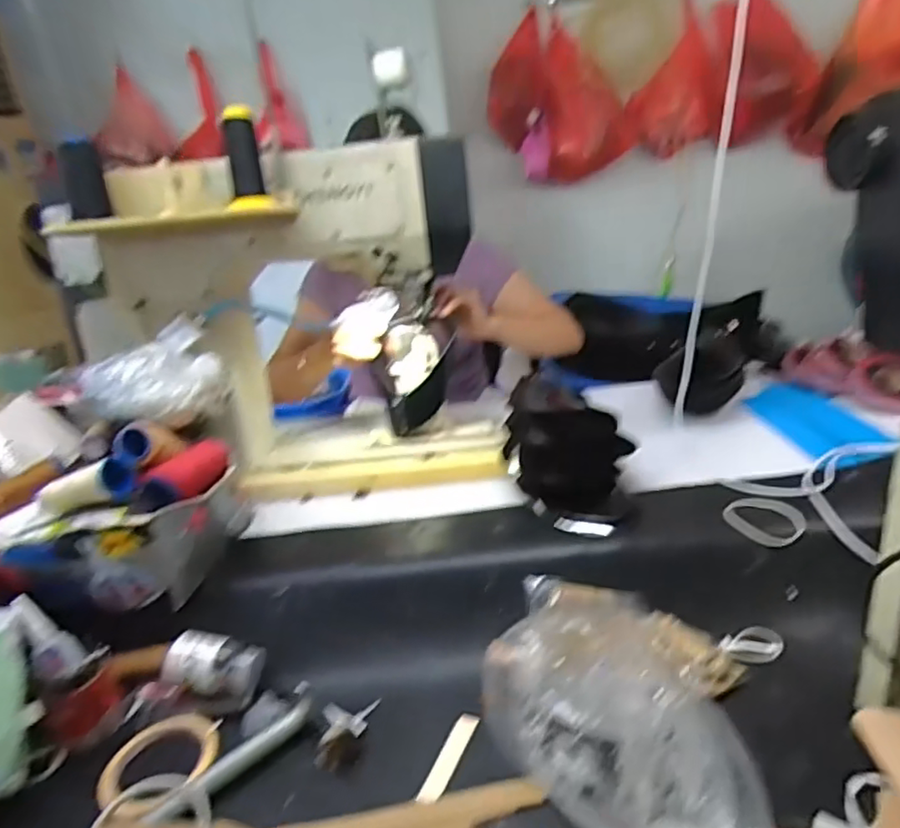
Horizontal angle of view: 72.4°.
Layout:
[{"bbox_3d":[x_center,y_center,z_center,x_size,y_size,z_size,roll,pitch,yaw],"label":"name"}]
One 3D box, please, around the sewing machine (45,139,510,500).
[{"bbox_3d":[-0.210,-0.124,0.870,0.483,0.430,0.221,-9,22,-5],"label":"sewing machine"}]

